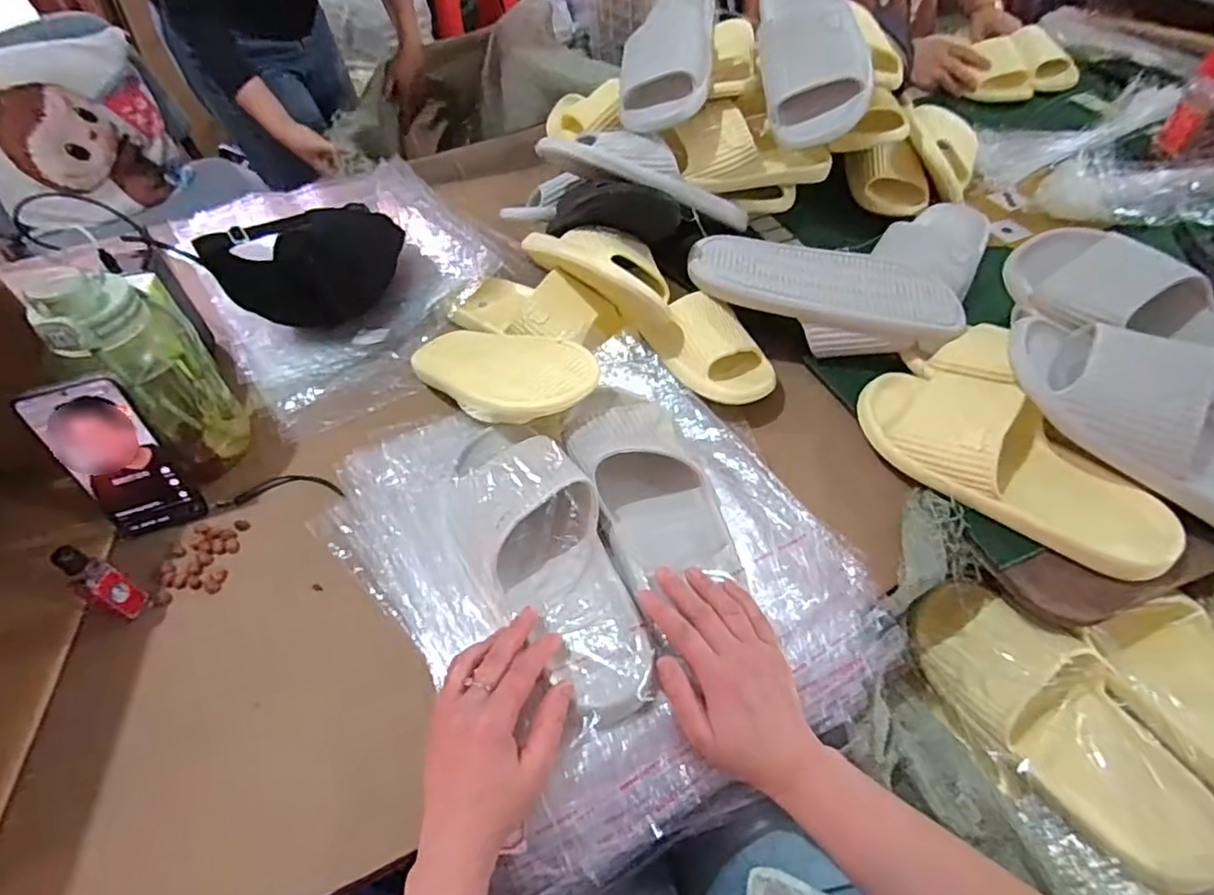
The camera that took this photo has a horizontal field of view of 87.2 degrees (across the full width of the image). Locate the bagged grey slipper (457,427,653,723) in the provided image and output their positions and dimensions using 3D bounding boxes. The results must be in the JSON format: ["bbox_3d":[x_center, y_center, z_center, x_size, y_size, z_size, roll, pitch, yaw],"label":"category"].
[{"bbox_3d":[-0.051,0.080,0.523,0.099,0.069,0.281,-24,62,-15],"label":"bagged grey slipper"}]

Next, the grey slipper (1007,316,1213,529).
[{"bbox_3d":[0.464,-0.024,0.515,0.271,0.074,0.121,40,62,6],"label":"grey slipper"}]

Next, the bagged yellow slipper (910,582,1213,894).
[{"bbox_3d":[0.356,0.208,0.509,0.099,0.064,0.239,-26,54,-16],"label":"bagged yellow slipper"}]

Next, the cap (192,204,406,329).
[{"bbox_3d":[-0.318,-0.211,0.716,0.063,0.123,0.211,36,62,28],"label":"cap"}]

